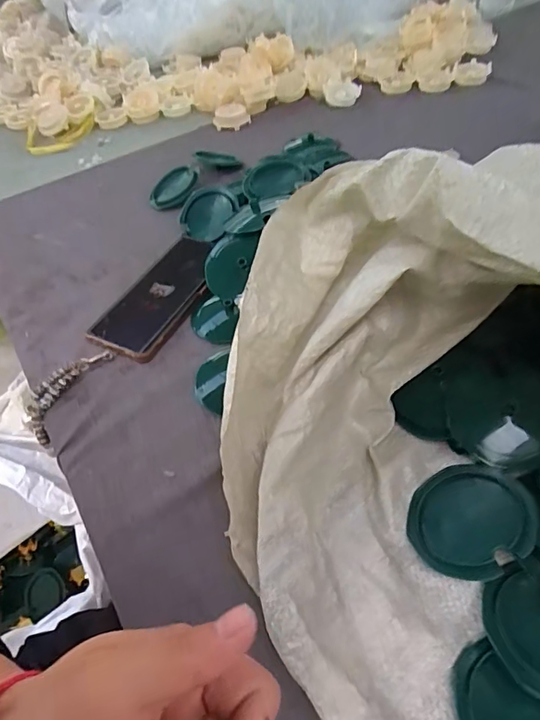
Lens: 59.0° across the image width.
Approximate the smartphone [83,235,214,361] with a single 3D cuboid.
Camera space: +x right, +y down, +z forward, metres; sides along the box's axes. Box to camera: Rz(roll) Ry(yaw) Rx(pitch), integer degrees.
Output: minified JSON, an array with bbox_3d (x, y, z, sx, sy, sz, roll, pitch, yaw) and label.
[{"bbox_3d":[-0.107,-0.068,0.477,0.078,0.016,0.162,18,54,23],"label":"smartphone"}]

